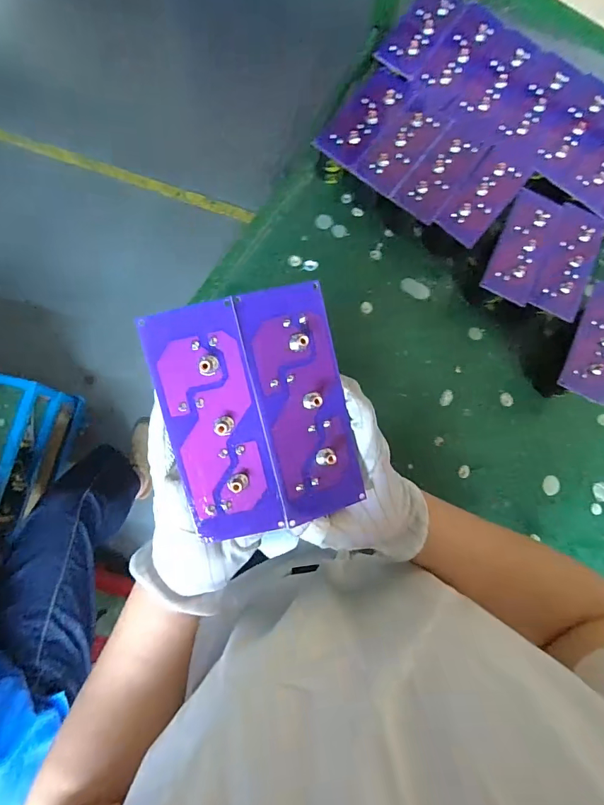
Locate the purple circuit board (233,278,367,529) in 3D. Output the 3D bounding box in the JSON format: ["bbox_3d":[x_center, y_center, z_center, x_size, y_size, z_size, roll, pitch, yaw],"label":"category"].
[{"bbox_3d":[0.001,0.001,0.247,0.052,0.004,0.135,-15,98,-20],"label":"purple circuit board"}]

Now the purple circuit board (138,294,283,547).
[{"bbox_3d":[-0.049,0.015,0.240,0.053,0.006,0.136,-13,102,1],"label":"purple circuit board"}]

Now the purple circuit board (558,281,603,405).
[{"bbox_3d":[0.332,-0.067,0.466,0.051,0.010,0.134,24,79,12],"label":"purple circuit board"}]

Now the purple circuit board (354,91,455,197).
[{"bbox_3d":[0.120,-0.303,0.486,0.057,0.004,0.134,36,78,2],"label":"purple circuit board"}]

